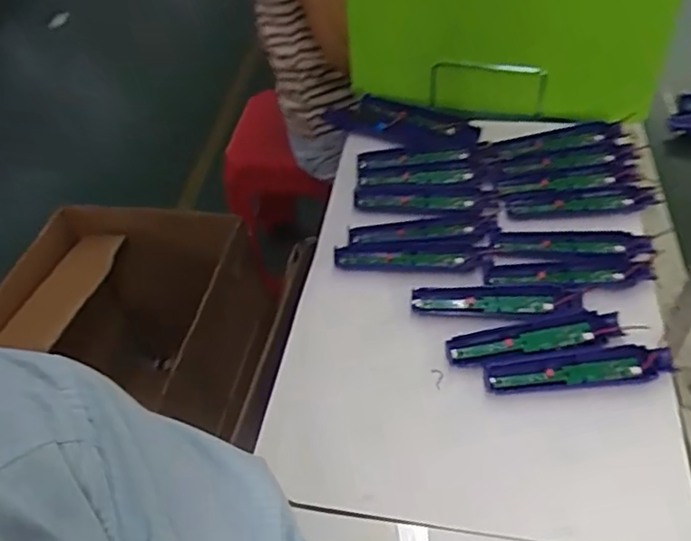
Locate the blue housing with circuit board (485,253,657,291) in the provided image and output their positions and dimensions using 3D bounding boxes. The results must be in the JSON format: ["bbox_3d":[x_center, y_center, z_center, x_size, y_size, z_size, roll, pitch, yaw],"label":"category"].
[{"bbox_3d":[0.232,0.006,0.654,0.165,0.014,0.040,-4,47,3],"label":"blue housing with circuit board"}]

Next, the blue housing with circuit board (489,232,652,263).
[{"bbox_3d":[0.242,-0.028,0.679,0.159,0.015,0.047,0,47,8],"label":"blue housing with circuit board"}]

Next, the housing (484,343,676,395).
[{"bbox_3d":[0.214,0.091,0.580,0.164,0.015,0.038,-6,47,2],"label":"housing"}]

